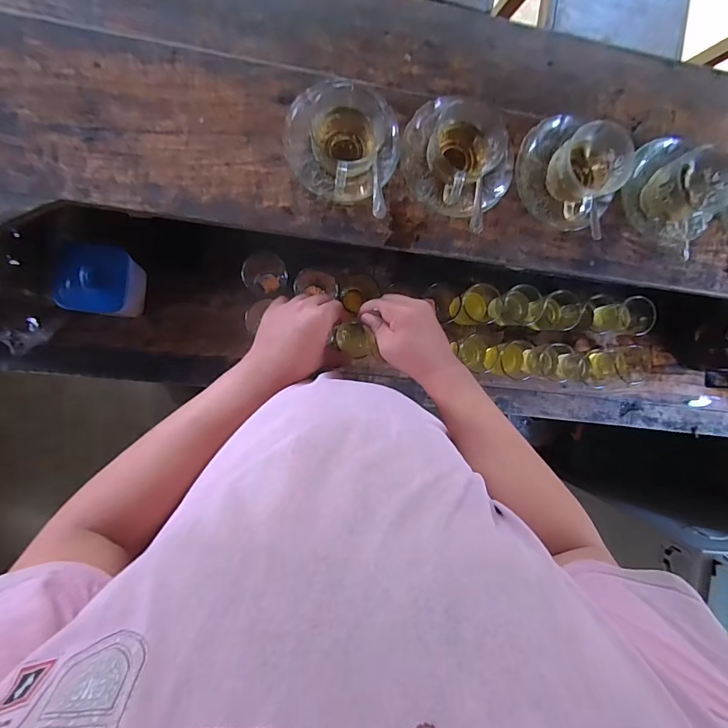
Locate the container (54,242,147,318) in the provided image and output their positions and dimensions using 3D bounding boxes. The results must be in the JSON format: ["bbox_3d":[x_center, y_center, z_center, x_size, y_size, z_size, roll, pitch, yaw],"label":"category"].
[{"bbox_3d":[-0.360,-0.113,0.567,0.096,0.086,0.091,5,92,-8],"label":"container"}]

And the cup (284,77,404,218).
[{"bbox_3d":[-0.023,-0.272,0.491,0.140,0.064,0.142,0,93,-8],"label":"cup"}]

